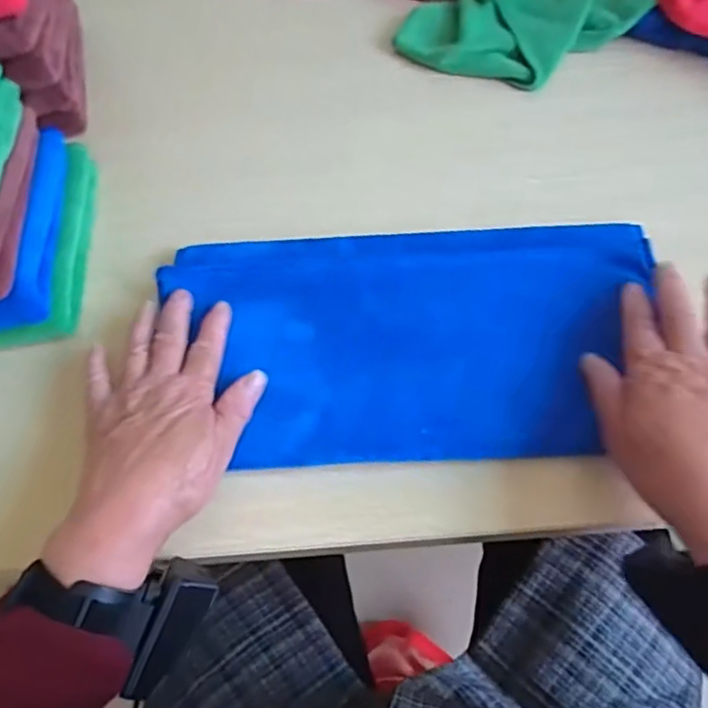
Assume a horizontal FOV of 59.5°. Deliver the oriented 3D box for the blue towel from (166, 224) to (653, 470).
[{"bbox_3d":[0.035,-0.013,0.409,0.307,0.016,0.169,-3,62,2],"label":"blue towel"}]

